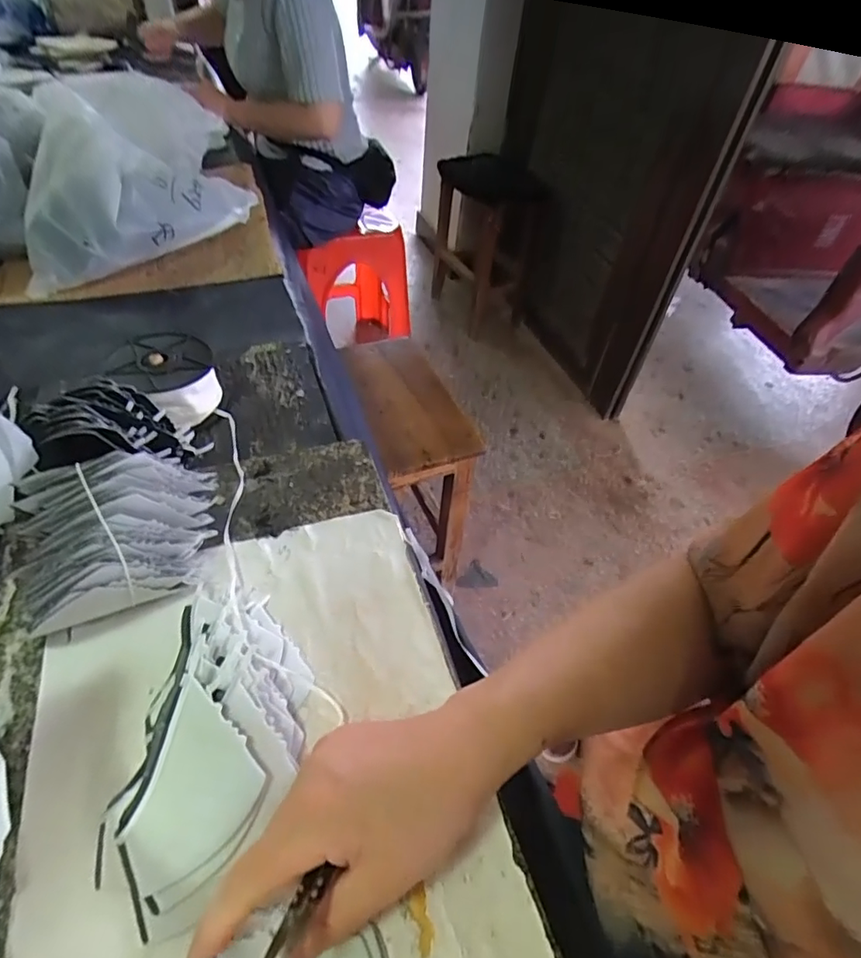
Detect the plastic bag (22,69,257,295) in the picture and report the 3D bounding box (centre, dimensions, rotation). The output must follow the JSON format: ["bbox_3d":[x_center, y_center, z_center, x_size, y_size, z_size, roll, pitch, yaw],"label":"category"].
[{"bbox_3d":[-0.425,-0.456,0.791,0.263,0.159,0.425,-7,50,-13],"label":"plastic bag"}]

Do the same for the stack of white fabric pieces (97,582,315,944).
[{"bbox_3d":[-0.124,0.139,0.315,0.095,0.051,0.197,3,48,-2],"label":"stack of white fabric pieces"}]

